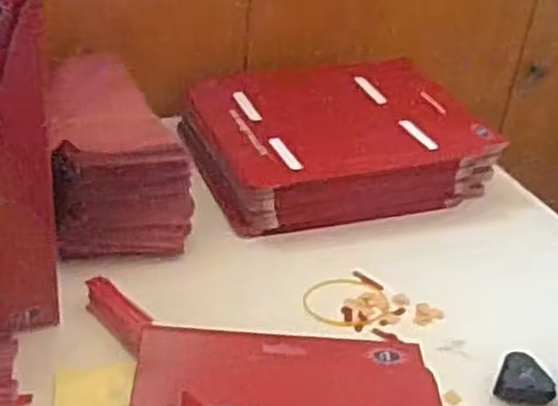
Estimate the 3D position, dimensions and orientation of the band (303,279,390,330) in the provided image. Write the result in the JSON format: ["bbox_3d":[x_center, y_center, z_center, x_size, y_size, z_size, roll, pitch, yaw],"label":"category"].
[{"bbox_3d":[0.051,0.076,0.597,0.066,0.004,0.058,-12,36,-26],"label":"band"}]

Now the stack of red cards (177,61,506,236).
[{"bbox_3d":[0.048,-0.068,0.760,0.276,0.061,0.214,-8,35,-21],"label":"stack of red cards"}]

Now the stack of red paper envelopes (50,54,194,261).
[{"bbox_3d":[-0.134,-0.047,0.648,0.103,0.091,0.207,-4,33,-15],"label":"stack of red paper envelopes"}]

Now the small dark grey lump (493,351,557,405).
[{"bbox_3d":[0.170,0.123,0.531,0.037,0.015,0.036,19,34,20],"label":"small dark grey lump"}]

